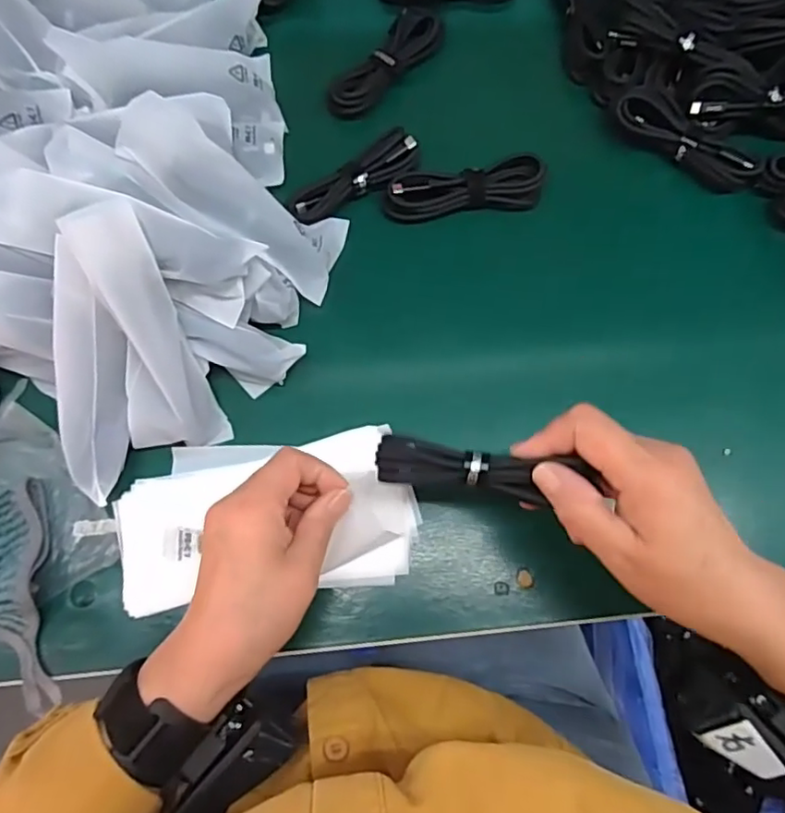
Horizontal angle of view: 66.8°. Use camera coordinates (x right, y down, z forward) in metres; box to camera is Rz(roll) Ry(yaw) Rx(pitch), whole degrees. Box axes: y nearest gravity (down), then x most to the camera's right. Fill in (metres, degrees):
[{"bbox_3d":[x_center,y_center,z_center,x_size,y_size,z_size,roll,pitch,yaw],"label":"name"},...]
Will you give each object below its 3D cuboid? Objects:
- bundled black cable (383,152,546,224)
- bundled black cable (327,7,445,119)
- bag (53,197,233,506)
[{"bbox_3d":[0.052,-0.158,0.431,0.113,0.022,0.031,-6,75,-3],"label":"bundled black cable"},{"bbox_3d":[-0.003,-0.263,0.458,0.040,0.019,0.112,35,77,8],"label":"bundled black cable"},{"bbox_3d":[-0.163,-0.030,0.343,0.087,0.030,0.148,-19,115,-7],"label":"bag"}]

